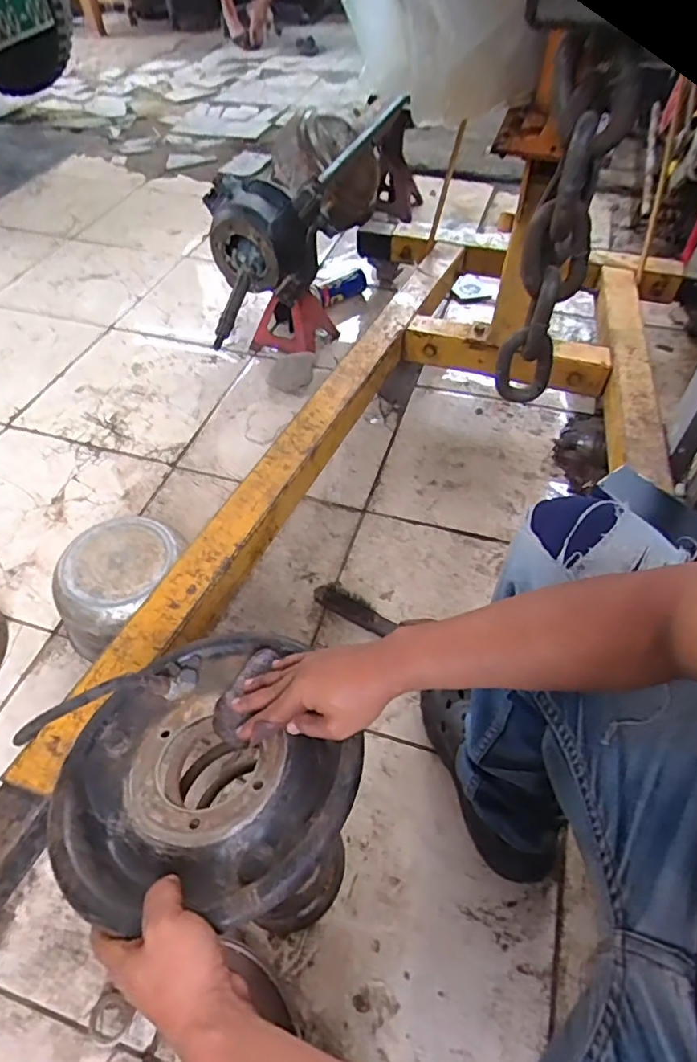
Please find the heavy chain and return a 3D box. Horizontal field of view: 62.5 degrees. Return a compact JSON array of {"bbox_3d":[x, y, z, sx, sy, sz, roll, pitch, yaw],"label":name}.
[{"bbox_3d":[0.108,-0.144,0.306,0.038,0.181,0.035,13,52,11],"label":"heavy chain"}]

